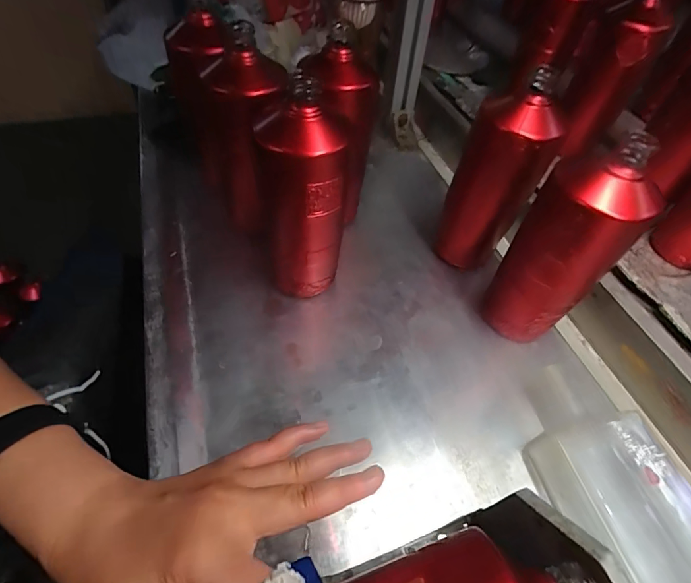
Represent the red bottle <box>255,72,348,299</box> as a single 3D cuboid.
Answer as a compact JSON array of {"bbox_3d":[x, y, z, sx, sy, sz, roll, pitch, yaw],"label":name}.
[{"bbox_3d":[-0.040,-0.068,0.375,0.074,0.213,0.059,-4,51,-8],"label":"red bottle"}]

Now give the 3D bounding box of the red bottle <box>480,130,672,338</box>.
[{"bbox_3d":[0.194,-0.032,0.364,0.064,0.206,0.064,0,51,-5],"label":"red bottle"}]

